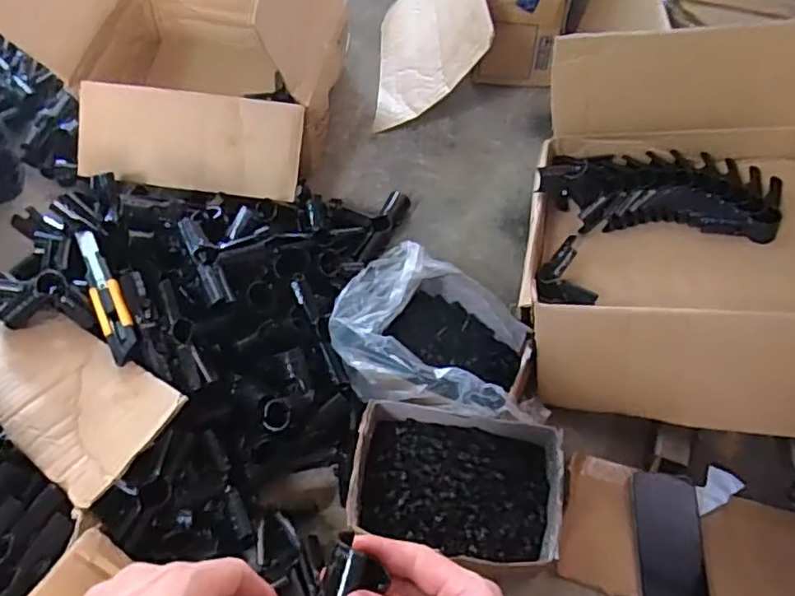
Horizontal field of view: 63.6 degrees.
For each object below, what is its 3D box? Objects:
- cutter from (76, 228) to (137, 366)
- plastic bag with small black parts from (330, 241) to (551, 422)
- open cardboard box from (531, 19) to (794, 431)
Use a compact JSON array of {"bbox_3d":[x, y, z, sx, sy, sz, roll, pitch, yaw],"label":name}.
[{"bbox_3d":[-0.334,-0.010,0.732,0.034,0.009,0.195,-24,61,-14],"label":"cutter"},{"bbox_3d":[0.052,0.047,0.757,0.244,0.120,0.195,8,59,5],"label":"plastic bag with small black parts"},{"bbox_3d":[0.324,-0.093,0.710,0.331,0.272,0.396,10,59,6],"label":"open cardboard box"}]

